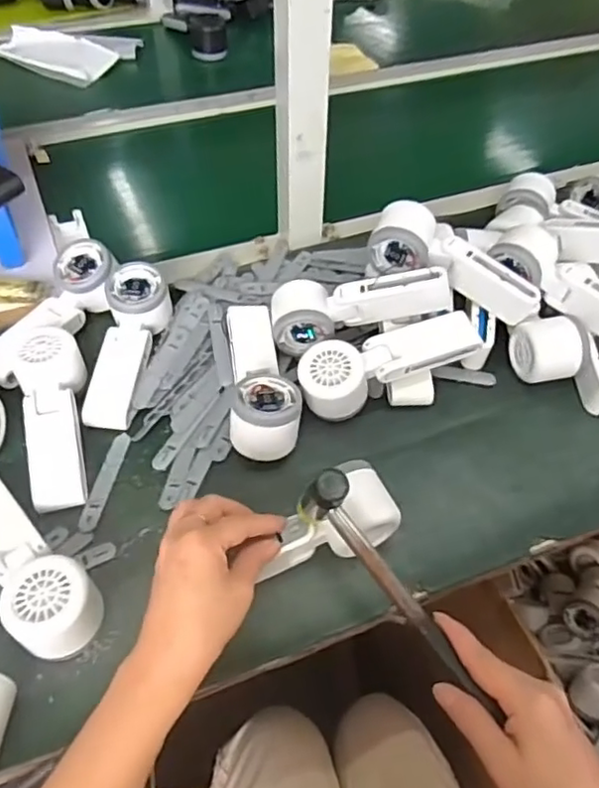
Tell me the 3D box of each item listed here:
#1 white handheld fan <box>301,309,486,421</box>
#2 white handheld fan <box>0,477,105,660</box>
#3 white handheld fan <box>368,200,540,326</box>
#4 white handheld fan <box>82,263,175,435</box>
[{"bbox_3d":[0.080,-0.026,0.573,0.170,0.059,0.056,-19,56,-16],"label":"white handheld fan"},{"bbox_3d":[-0.200,0.115,0.456,0.057,0.051,0.176,-31,60,-24],"label":"white handheld fan"},{"bbox_3d":[0.147,-0.122,0.600,0.165,0.048,0.045,31,56,4],"label":"white handheld fan"},{"bbox_3d":[-0.162,-0.048,0.583,0.056,0.051,0.166,7,52,3],"label":"white handheld fan"}]

